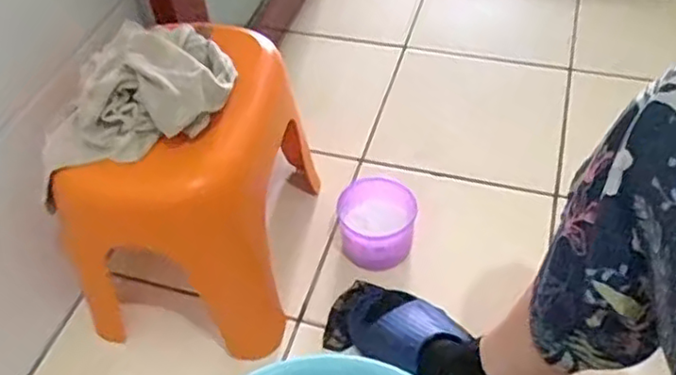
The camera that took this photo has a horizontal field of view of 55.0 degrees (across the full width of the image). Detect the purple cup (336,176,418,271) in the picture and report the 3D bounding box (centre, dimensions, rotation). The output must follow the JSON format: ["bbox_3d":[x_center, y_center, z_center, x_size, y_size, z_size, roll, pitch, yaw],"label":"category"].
[{"bbox_3d":[0.052,0.048,0.901,0.107,0.065,0.106,-2,49,2],"label":"purple cup"}]

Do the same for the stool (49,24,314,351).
[{"bbox_3d":[-0.168,-0.001,0.797,0.214,0.283,0.288,6,50,9],"label":"stool"}]

